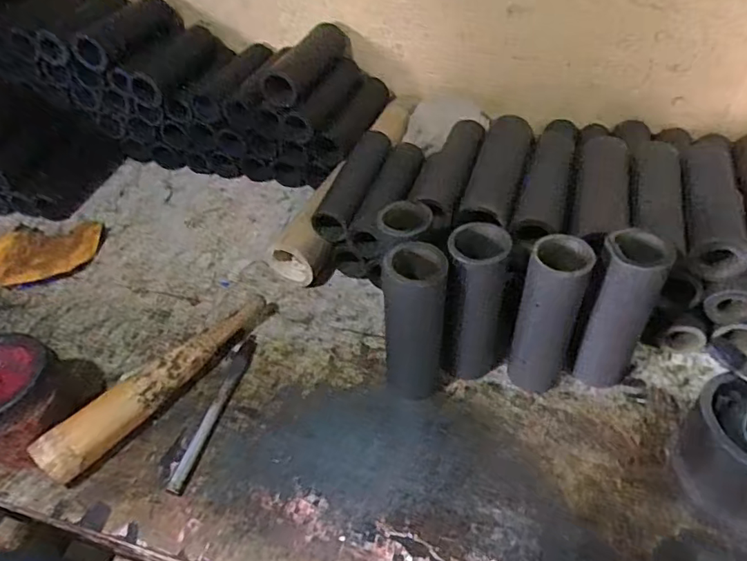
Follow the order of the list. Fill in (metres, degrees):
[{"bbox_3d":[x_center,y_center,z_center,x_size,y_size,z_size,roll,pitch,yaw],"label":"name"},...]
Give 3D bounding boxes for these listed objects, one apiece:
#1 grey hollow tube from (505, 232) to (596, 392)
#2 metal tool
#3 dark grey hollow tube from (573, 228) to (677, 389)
[{"bbox_3d":[0.170,0.040,0.529,0.053,0.179,0.047,14,47,20],"label":"grey hollow tube"},{"bbox_3d":[-0.168,0.135,0.580,0.019,0.009,0.193,6,44,12],"label":"metal tool"},{"bbox_3d":[0.241,0.036,0.531,0.056,0.178,0.053,22,50,27],"label":"dark grey hollow tube"}]

